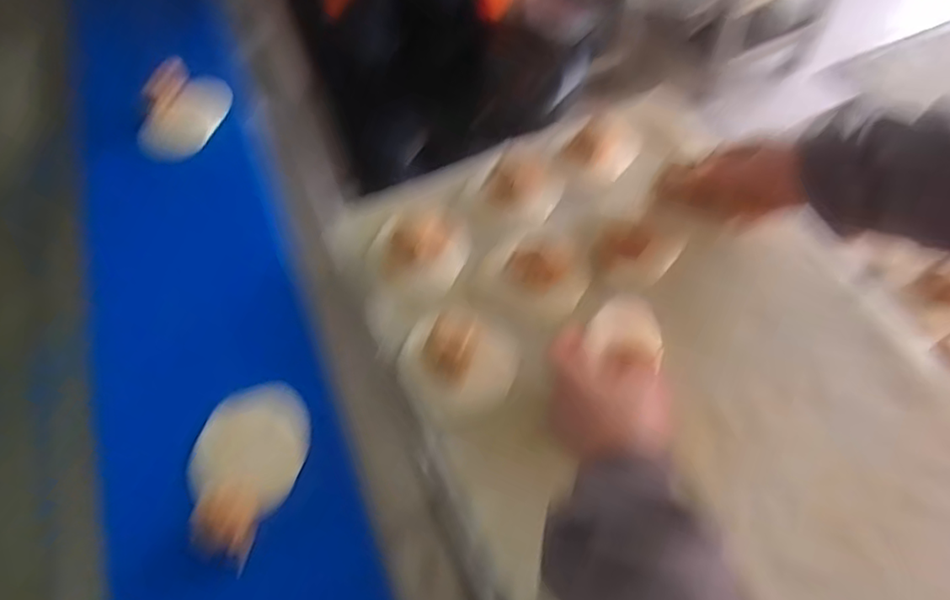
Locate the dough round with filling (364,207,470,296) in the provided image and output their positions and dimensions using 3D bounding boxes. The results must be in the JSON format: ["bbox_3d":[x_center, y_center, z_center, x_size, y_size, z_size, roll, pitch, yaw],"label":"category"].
[{"bbox_3d":[-0.049,-0.042,0.560,0.085,0.022,0.088,-2,57,3],"label":"dough round with filling"}]

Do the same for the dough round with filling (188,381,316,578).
[{"bbox_3d":[-0.185,0.131,0.493,0.084,0.019,0.136,11,59,11],"label":"dough round with filling"}]

